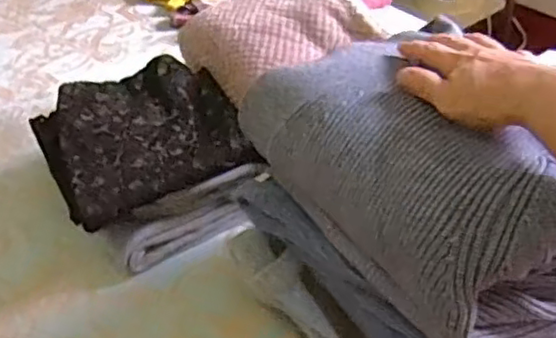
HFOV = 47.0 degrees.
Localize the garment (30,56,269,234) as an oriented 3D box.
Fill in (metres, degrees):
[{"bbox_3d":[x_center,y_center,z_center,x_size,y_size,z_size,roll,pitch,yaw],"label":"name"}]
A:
[{"bbox_3d":[-0.170,-0.049,0.806,0.240,0.042,0.226,-24,43,-17],"label":"garment"}]

